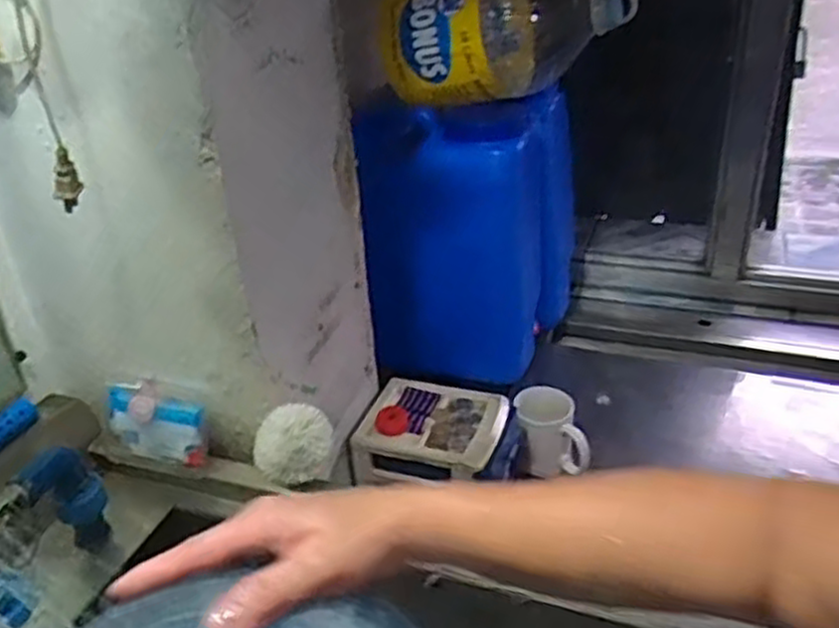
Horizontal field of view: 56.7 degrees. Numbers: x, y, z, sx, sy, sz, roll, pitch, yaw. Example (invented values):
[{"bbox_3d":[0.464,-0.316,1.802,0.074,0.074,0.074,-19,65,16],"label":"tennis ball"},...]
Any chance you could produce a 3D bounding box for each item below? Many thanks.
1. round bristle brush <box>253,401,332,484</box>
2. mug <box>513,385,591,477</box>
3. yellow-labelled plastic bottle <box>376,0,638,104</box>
[{"bbox_3d":[-0.116,0.120,0.713,0.070,0.056,0.046,-7,31,-6],"label":"round bristle brush"},{"bbox_3d":[0.175,0.161,1.039,0.092,0.101,0.075,-3,30,1],"label":"mug"},{"bbox_3d":[0.117,-0.397,1.081,0.329,0.176,0.130,-9,31,-9],"label":"yellow-labelled plastic bottle"}]

